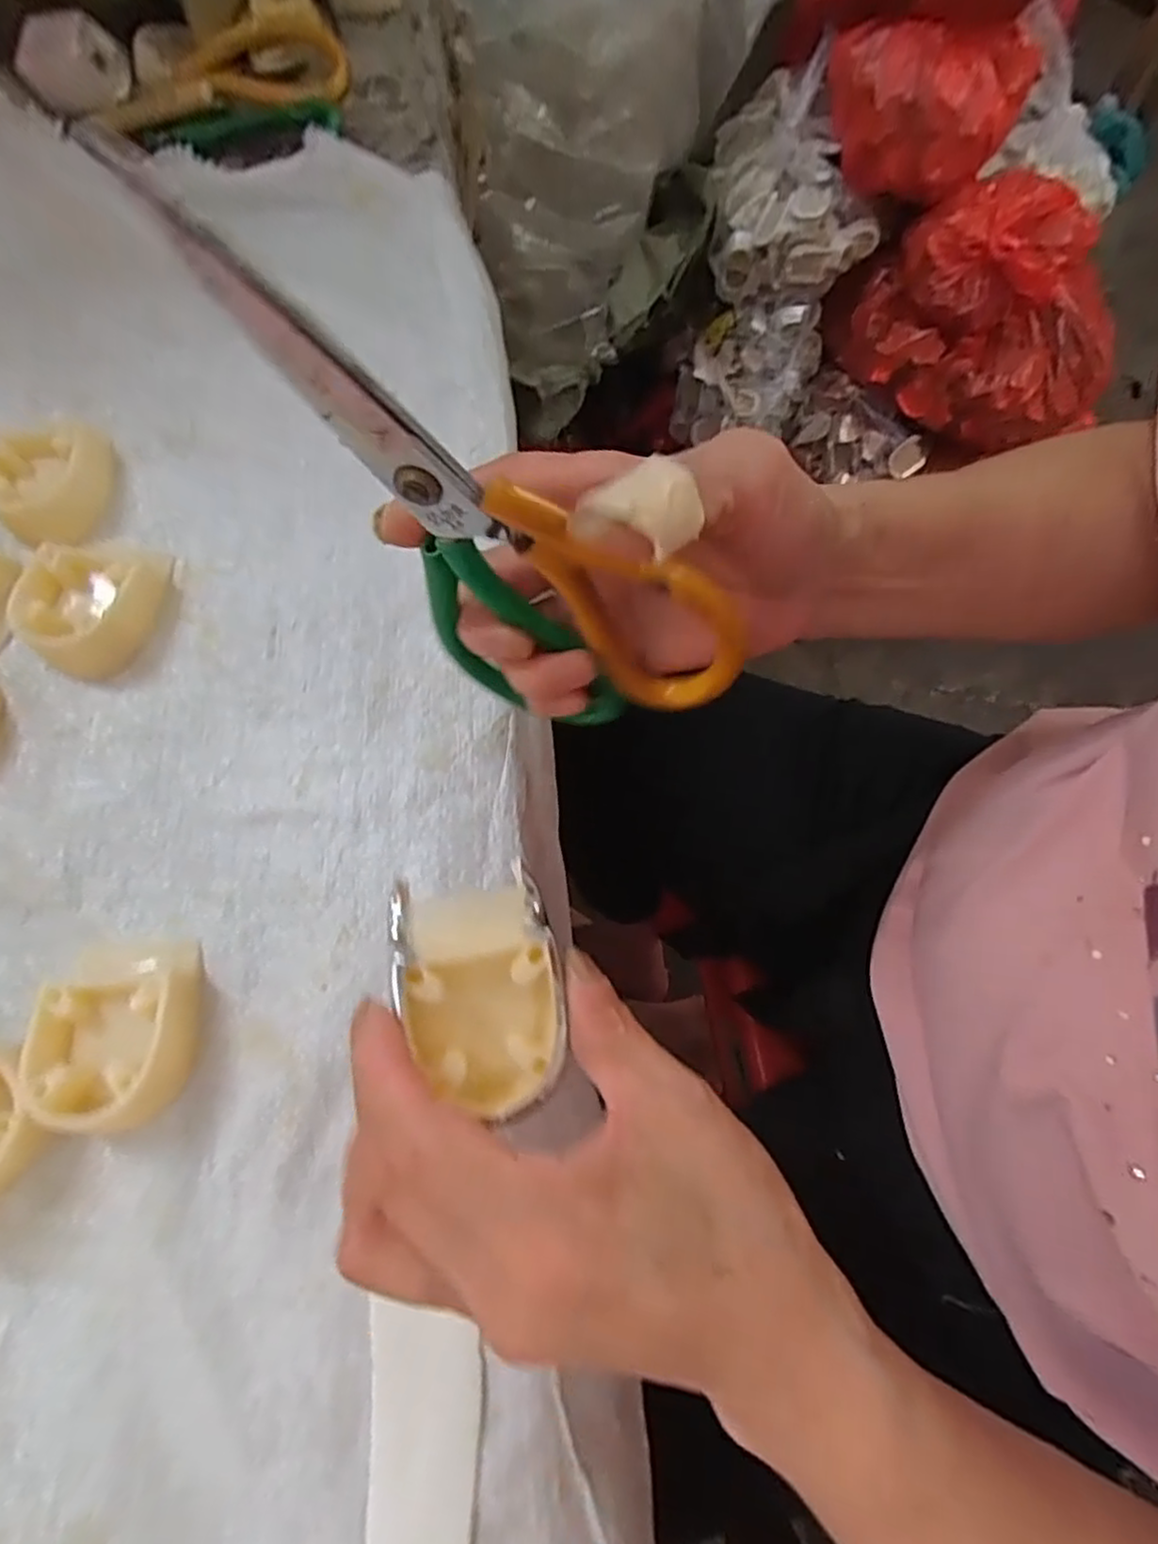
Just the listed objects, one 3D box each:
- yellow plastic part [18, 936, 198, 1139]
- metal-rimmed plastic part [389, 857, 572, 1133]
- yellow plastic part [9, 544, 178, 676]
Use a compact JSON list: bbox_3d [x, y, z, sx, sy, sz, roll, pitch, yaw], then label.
[{"bbox_3d":[-0.159,0.089,0.239,0.048,0.023,0.061,-11,73,-2],"label":"yellow plastic part"},{"bbox_3d":[-0.026,0.062,0.198,0.042,0.024,0.064,-17,74,-4],"label":"metal-rimmed plastic part"},{"bbox_3d":[-0.201,-0.071,0.287,0.051,0.025,0.057,-17,74,-4],"label":"yellow plastic part"}]

